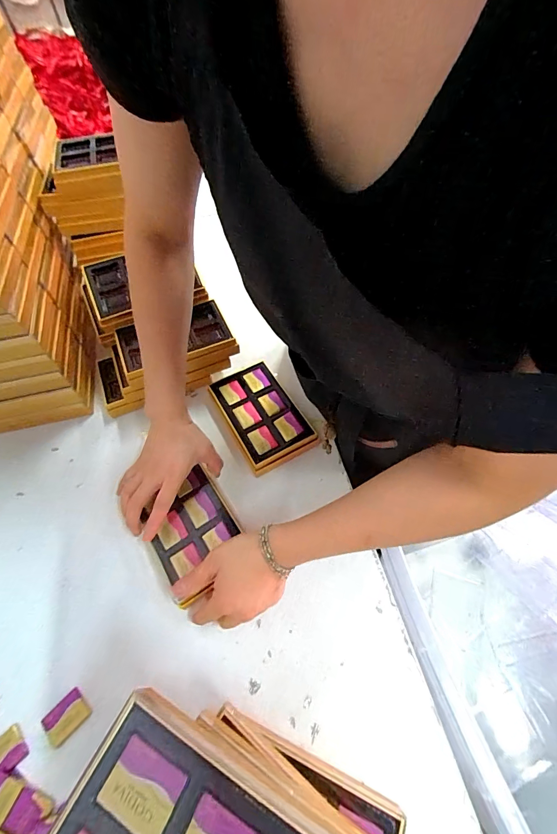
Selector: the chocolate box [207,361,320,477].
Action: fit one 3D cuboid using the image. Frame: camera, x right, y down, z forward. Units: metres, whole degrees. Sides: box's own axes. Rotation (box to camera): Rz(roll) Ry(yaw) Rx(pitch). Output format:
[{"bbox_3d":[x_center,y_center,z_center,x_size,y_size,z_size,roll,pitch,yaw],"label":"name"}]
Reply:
[{"bbox_3d":[-0.027,-0.005,0.548,0.102,0.021,0.167,-25,58,-15],"label":"chocolate box"}]

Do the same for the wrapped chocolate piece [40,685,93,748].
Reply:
[{"bbox_3d":[-0.219,0.309,0.375,0.032,0.004,0.042,38,64,24],"label":"wrapped chocolate piece"}]

